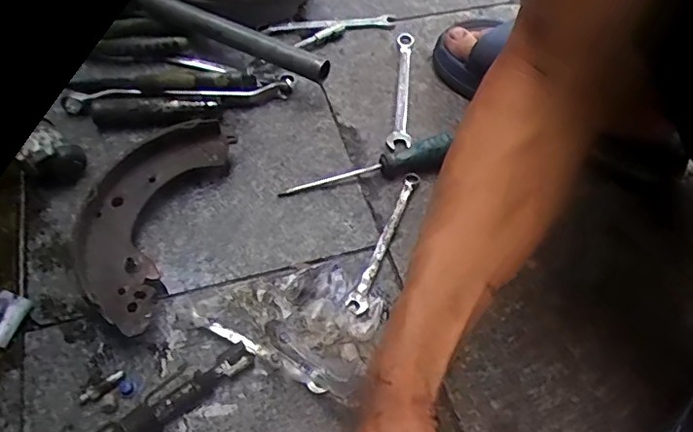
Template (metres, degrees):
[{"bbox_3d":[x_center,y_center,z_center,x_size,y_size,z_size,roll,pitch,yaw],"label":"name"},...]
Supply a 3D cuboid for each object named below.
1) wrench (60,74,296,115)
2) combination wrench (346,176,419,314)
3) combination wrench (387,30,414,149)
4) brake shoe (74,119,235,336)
[{"bbox_3d":[-0.174,-0.134,0.570,0.240,0.025,0.033,-10,57,-10],"label":"wrench"},{"bbox_3d":[0.035,0.019,0.499,0.016,0.008,0.156,20,57,10],"label":"combination wrench"},{"bbox_3d":[0.064,-0.144,0.613,0.023,0.015,0.174,7,55,1],"label":"combination wrench"},{"bbox_3d":[-0.172,-0.003,0.475,0.088,0.036,0.211,13,56,6],"label":"brake shoe"}]

